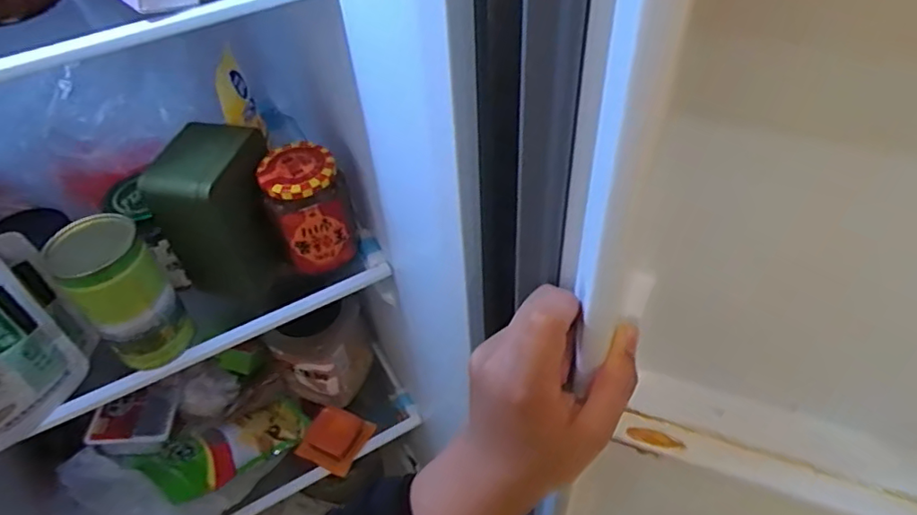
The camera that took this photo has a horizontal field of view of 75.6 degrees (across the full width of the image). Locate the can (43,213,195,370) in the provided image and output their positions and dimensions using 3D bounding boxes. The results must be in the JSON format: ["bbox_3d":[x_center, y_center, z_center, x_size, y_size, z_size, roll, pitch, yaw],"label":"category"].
[{"bbox_3d":[-0.270,0.028,0.479,0.062,0.117,0.063,-2,48,2],"label":"can"}]

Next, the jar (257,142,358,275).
[{"bbox_3d":[-0.131,-0.042,0.533,0.066,0.112,0.063,-2,48,2],"label":"jar"}]

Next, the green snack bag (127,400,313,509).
[{"bbox_3d":[-0.280,0.231,0.725,0.193,0.038,0.082,-18,46,-38],"label":"green snack bag"}]

